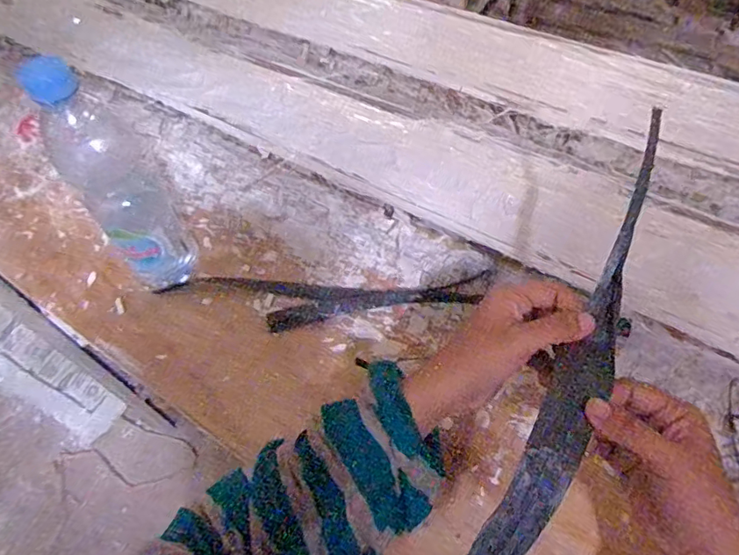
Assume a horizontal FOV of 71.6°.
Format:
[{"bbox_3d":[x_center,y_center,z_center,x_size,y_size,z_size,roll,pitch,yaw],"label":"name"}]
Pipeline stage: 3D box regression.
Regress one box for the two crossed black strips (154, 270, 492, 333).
[{"bbox_3d":[-0.048,0.021,0.513,0.321,0.006,0.062,0,55,5],"label":"two crossed black strips"}]

